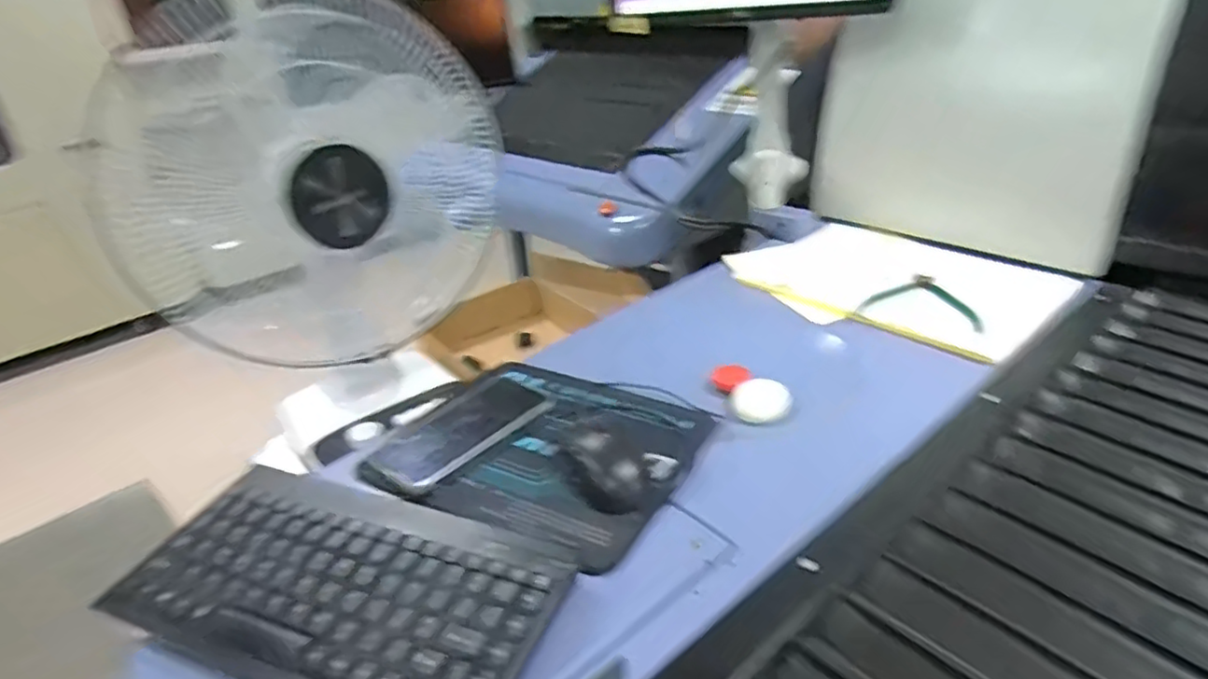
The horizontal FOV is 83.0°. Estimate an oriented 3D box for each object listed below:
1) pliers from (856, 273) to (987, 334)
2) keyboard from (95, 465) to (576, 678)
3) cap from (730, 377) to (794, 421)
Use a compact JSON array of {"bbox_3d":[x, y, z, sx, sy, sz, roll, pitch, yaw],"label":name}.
[{"bbox_3d":[0.352,-0.049,0.769,0.122,0.008,0.121,6,33,20],"label":"pliers"},{"bbox_3d":[-0.173,0.166,0.449,0.280,0.033,0.137,8,34,22],"label":"keyboard"},{"bbox_3d":[0.152,0.058,0.662,0.054,0.010,0.057,-5,31,3],"label":"cap"}]

